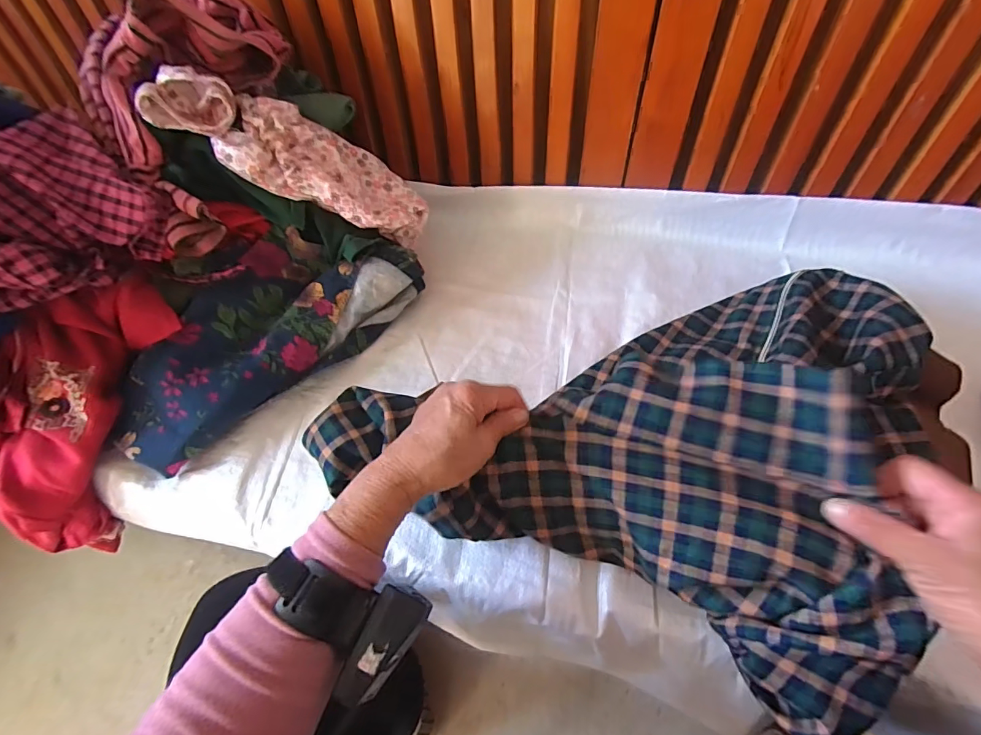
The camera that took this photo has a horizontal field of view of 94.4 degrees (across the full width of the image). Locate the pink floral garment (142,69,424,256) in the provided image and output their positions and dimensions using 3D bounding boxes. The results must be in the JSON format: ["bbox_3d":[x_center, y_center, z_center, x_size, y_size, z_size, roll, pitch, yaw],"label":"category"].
[{"bbox_3d":[-0.197,-0.227,0.493,0.278,0.061,0.106,20,55,-30],"label":"pink floral garment"}]

